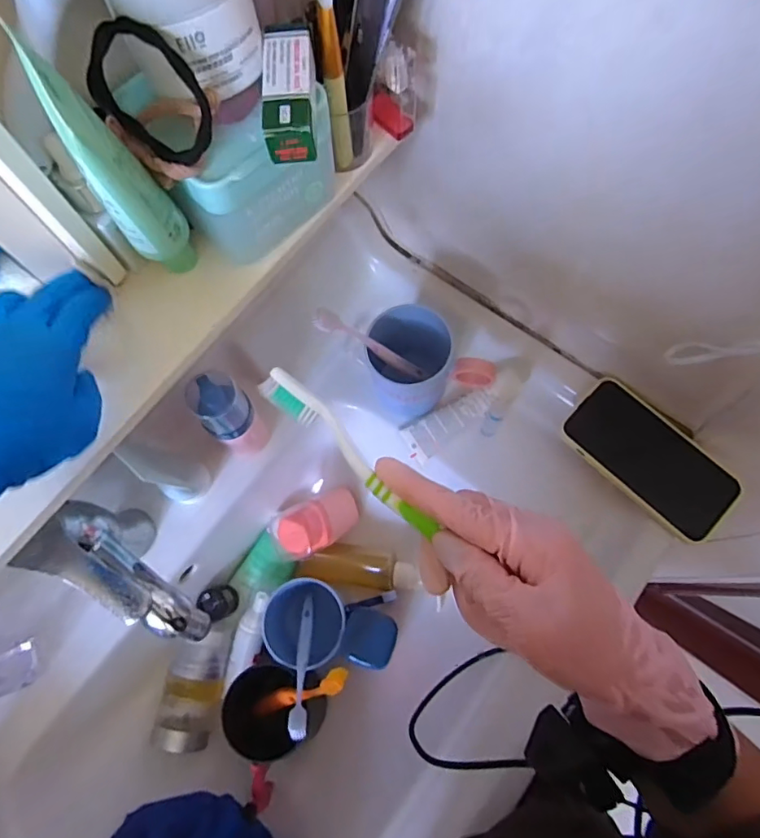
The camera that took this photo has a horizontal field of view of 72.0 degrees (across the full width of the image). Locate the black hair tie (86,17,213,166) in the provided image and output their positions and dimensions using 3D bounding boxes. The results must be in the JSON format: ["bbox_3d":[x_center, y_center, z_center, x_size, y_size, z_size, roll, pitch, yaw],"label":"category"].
[{"bbox_3d":[-0.112,-0.159,0.255,0.069,0.053,0.008,46,42,-10],"label":"black hair tie"}]

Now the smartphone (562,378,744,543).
[{"bbox_3d":[0.261,0.039,0.504,0.166,0.016,0.086,40,76,11],"label":"smartphone"}]

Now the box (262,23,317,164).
[{"bbox_3d":[-0.047,-0.173,0.272,0.025,0.016,0.082,-3,73,0],"label":"box"}]

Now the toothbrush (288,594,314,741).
[{"bbox_3d":[-0.077,0.240,0.526,0.015,0.166,0.016,-8,110,-1],"label":"toothbrush"}]

